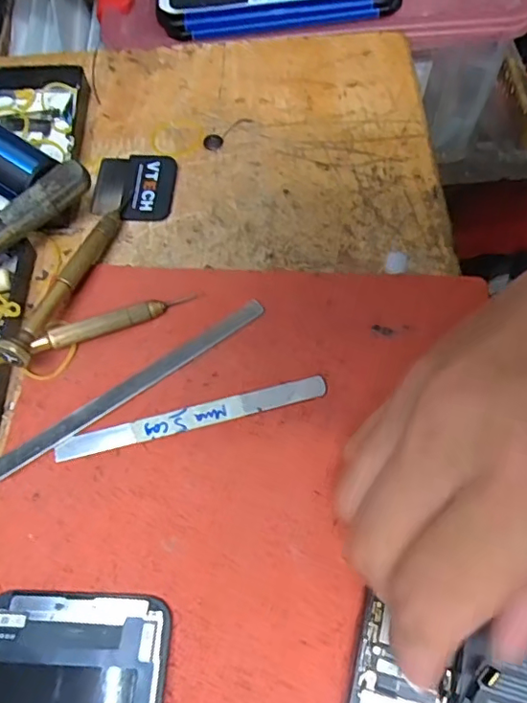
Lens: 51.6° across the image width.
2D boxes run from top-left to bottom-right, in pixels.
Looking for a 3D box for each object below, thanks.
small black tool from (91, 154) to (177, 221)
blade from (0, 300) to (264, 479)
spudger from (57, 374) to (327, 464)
[{"bbox_3d":[-0.068,-0.086,0.283,0.041,0.006,0.038,2,64,3],"label":"small black tool"},{"bbox_3d":[-0.055,0.014,0.232,0.129,0.004,0.009,-33,67,-13],"label":"blade"},{"bbox_3d":[-0.029,0.027,0.225,0.112,0.004,0.009,-13,64,-4],"label":"spudger"}]

